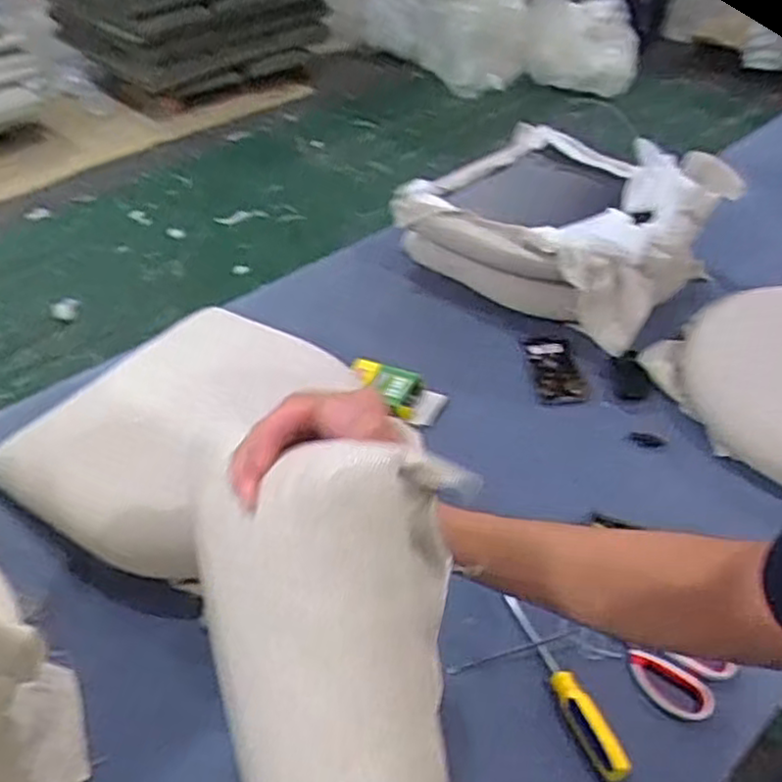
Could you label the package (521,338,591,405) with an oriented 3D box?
[{"bbox_3d":[0.260,-0.033,1.152,0.077,0.020,0.140,-5,42,-4],"label":"package"}]

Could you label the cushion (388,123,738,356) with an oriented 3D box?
[{"bbox_3d":[0.296,-0.307,1.297,0.480,0.178,0.360,30,51,30],"label":"cushion"}]

